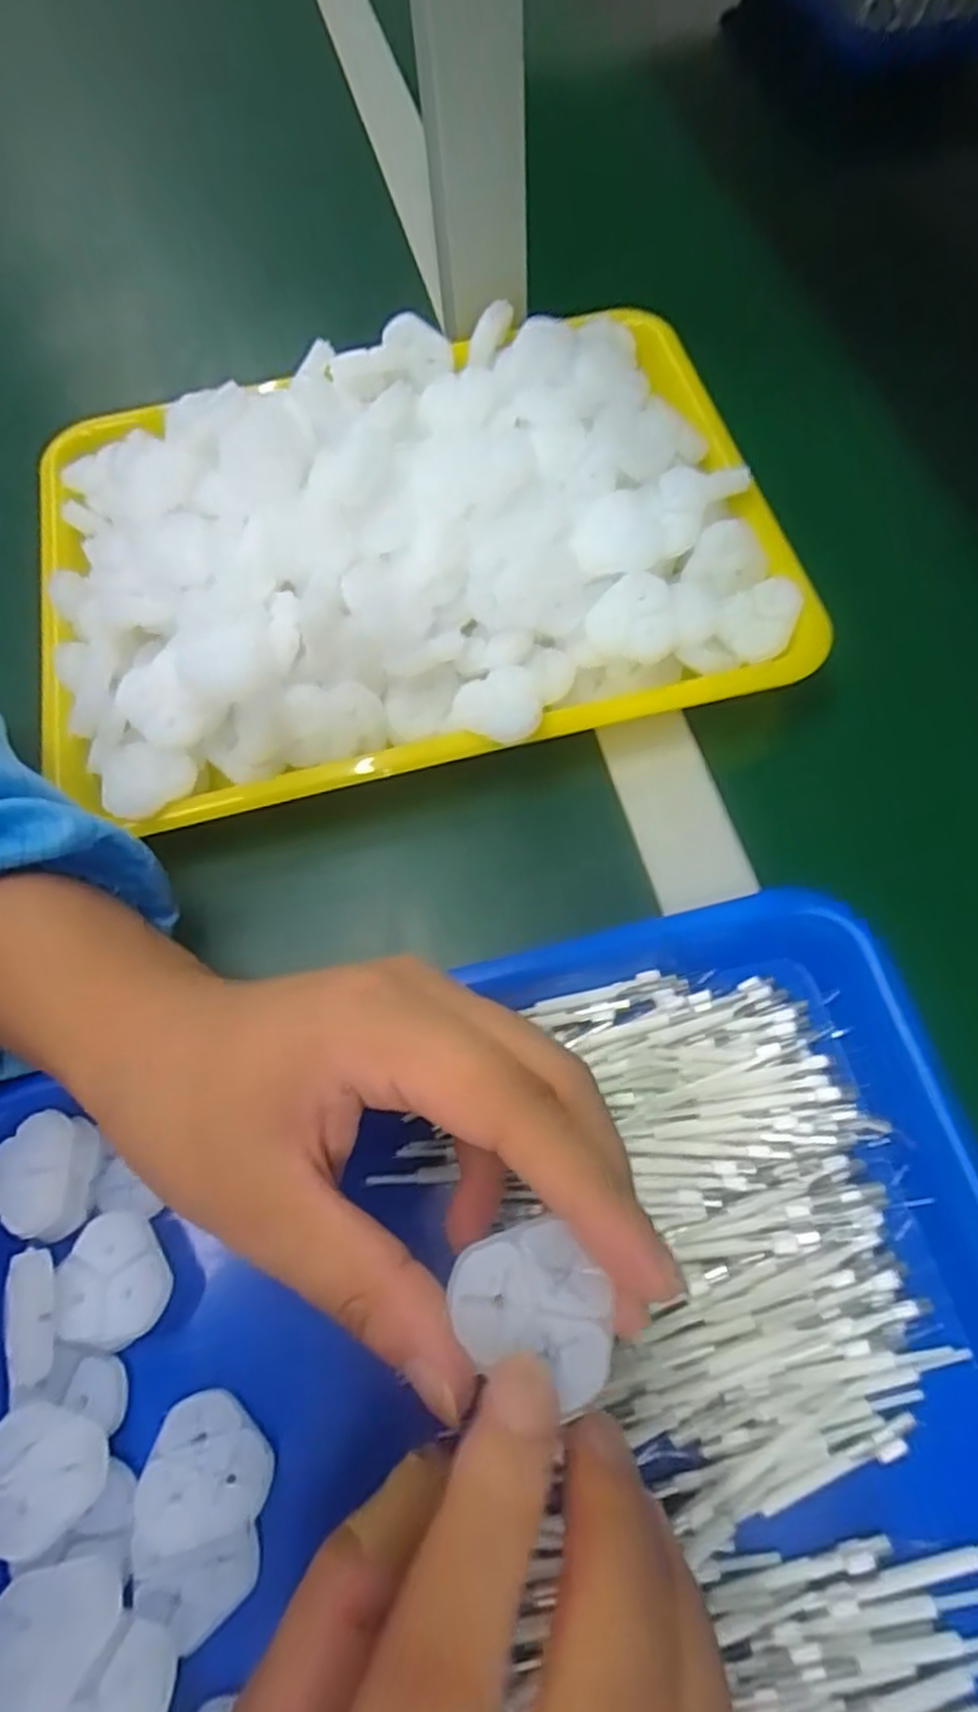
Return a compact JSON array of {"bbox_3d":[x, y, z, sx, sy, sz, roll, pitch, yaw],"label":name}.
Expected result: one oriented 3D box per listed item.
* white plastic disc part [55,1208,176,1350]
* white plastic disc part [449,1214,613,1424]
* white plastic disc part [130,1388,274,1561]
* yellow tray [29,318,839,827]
[{"bbox_3d":[-0.121,0.136,0.251,0.034,0.009,0.038,-14,66,-3],"label":"white plastic disc part"},{"bbox_3d":[0.010,0.100,0.169,0.031,0.004,0.035,-19,67,-6],"label":"white plastic disc part"},{"bbox_3d":[-0.085,0.182,0.232,0.038,0.010,0.035,-11,66,-2],"label":"white plastic disc part"},{"bbox_3d":[-0.040,-0.148,0.351,0.329,0.050,0.231,-13,66,-3],"label":"yellow tray"}]

